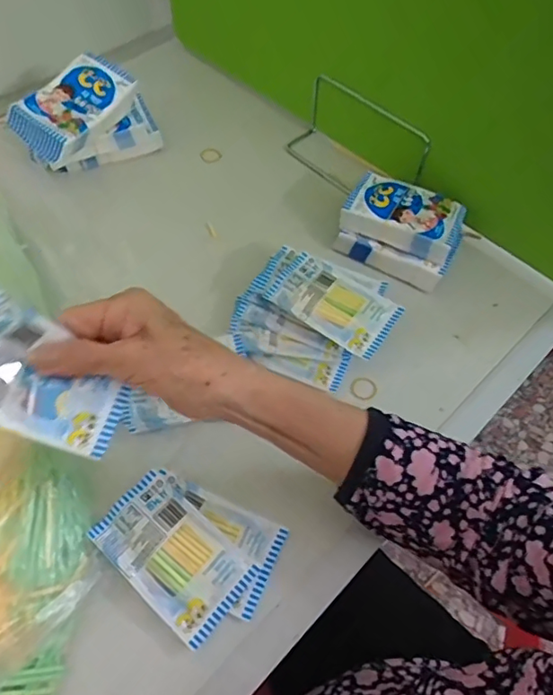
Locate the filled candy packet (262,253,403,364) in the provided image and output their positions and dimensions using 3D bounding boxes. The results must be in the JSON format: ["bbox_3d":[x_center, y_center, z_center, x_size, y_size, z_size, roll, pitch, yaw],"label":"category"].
[{"bbox_3d":[0.050,-0.039,0.478,0.106,0.009,0.061,31,63,14],"label":"filled candy packet"}]

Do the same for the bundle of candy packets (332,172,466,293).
[{"bbox_3d":[0.122,-0.118,0.540,0.109,0.046,0.085,26,61,12],"label":"bundle of candy packets"}]

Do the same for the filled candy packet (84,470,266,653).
[{"bbox_3d":[-0.072,0.143,0.385,0.105,0.019,0.063,38,64,18],"label":"filled candy packet"}]

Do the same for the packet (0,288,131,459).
[{"bbox_3d":[-0.135,0.018,0.313,0.102,0.024,0.059,33,69,-23],"label":"packet"}]

